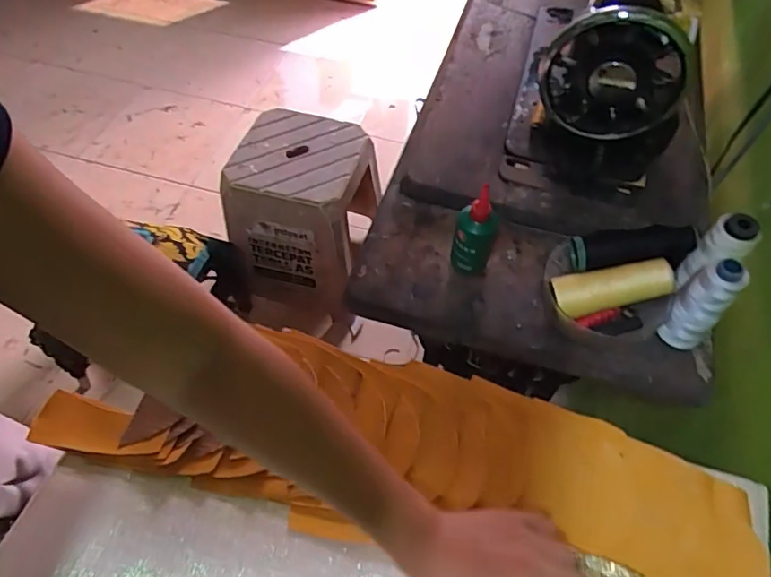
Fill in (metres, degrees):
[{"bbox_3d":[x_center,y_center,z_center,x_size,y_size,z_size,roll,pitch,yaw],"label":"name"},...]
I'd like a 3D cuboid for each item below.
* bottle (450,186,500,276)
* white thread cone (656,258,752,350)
[{"bbox_3d":[0.093,-0.060,0.583,0.042,0.107,0.048,6,55,5],"label":"bottle"},{"bbox_3d":[0.298,0.018,0.519,0.039,0.107,0.032,37,63,23],"label":"white thread cone"}]

